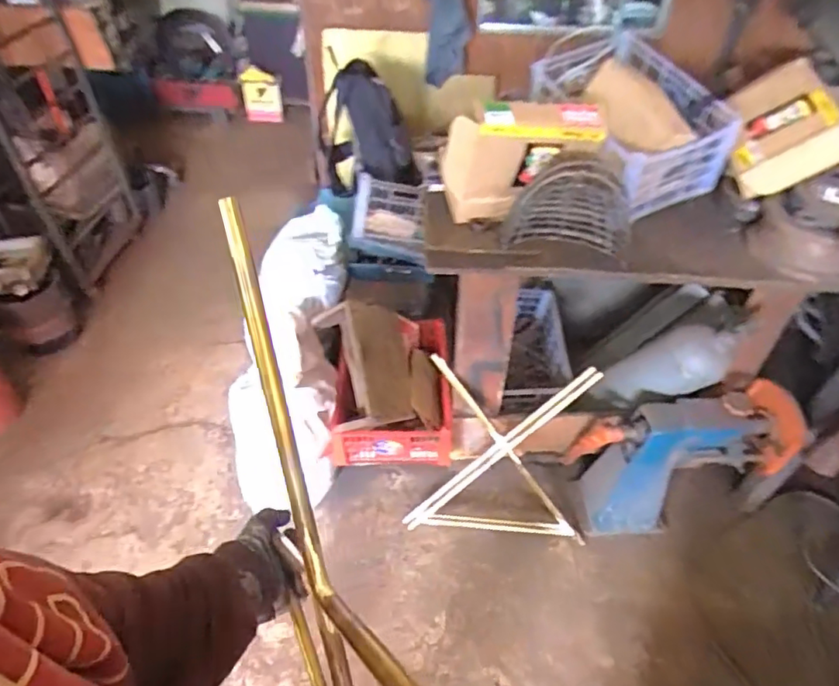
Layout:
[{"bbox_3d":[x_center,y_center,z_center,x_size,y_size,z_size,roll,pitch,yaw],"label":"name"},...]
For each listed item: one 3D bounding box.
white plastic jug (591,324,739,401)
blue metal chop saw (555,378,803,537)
[{"bbox_3d":[0.622,0.057,1.355,0.110,0.372,0.125,50,53,-8],"label":"white plastic jug"},{"bbox_3d":[0.677,0.305,1.421,0.483,0.429,0.198,-2,45,-4],"label":"blue metal chop saw"}]

